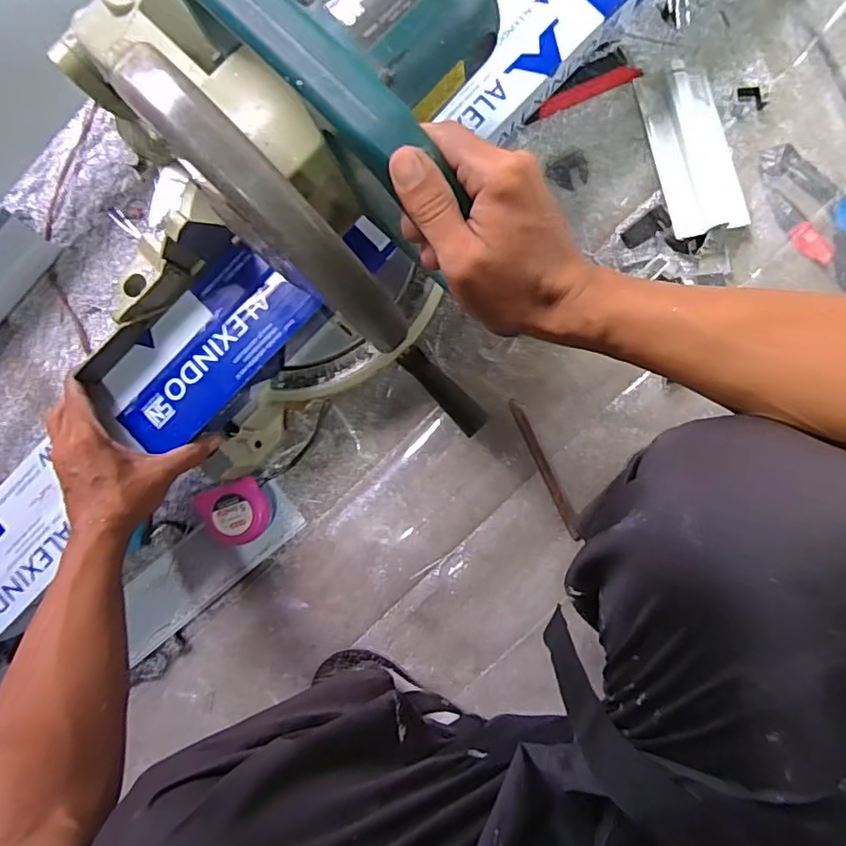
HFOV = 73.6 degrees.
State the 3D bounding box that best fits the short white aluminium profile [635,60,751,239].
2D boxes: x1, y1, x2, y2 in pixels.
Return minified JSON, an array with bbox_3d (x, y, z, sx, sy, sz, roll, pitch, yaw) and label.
[{"bbox_3d":[0.284,-0.288,0.593,0.080,0.015,0.178,-12,90,4],"label":"short white aluminium profile"}]

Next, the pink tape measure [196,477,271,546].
[{"bbox_3d":[-0.196,0.095,0.604,0.065,0.043,0.064,-20,89,4],"label":"pink tape measure"}]

